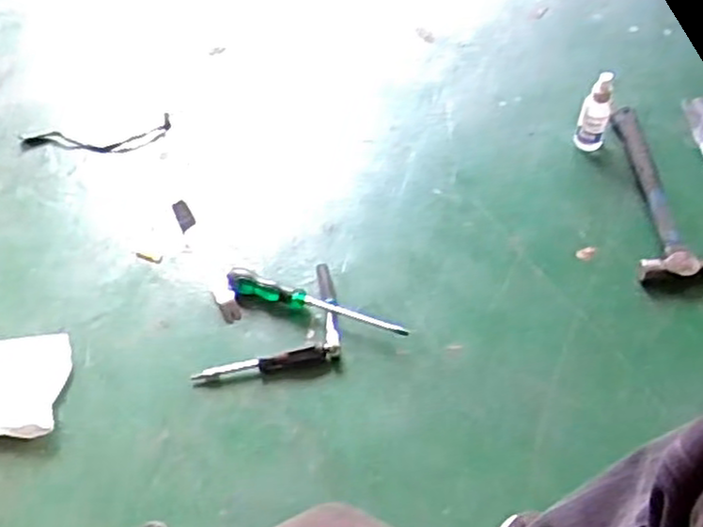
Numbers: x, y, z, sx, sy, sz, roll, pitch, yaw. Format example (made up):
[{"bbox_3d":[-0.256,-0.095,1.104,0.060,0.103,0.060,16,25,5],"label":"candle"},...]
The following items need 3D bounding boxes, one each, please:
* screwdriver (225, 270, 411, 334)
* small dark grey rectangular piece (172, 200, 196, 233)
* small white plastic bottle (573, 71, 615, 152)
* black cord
[{"bbox_3d":[-0.051,0.055,1.025,0.259,0.033,0.033,17,57,12],"label":"screwdriver"},{"bbox_3d":[-0.254,-0.074,1.133,0.024,0.004,0.061,-21,58,-14],"label":"small dark grey rectangular piece"},{"bbox_3d":[0.379,-0.233,1.153,0.049,0.127,0.049,16,57,11],"label":"small white plastic bottle"},{"bbox_3d":[-0.419,-0.204,1.227,0.242,0.009,0.069,-11,56,-7],"label":"black cord"}]

